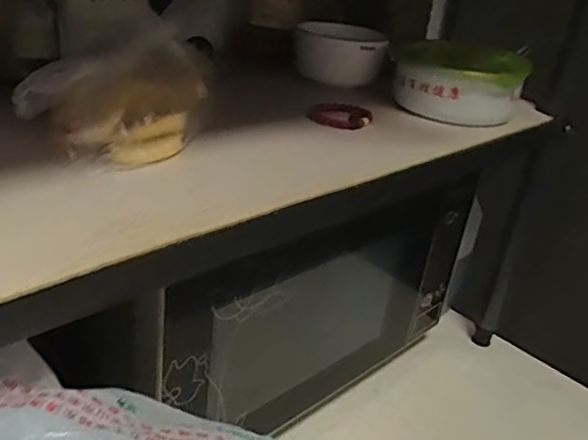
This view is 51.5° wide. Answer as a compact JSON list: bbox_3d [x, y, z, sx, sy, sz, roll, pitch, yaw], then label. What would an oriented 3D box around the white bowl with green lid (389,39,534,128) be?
[{"bbox_3d":[0.176,-0.149,0.657,0.135,0.063,0.118,13,27,10],"label":"white bowl with green lid"}]

